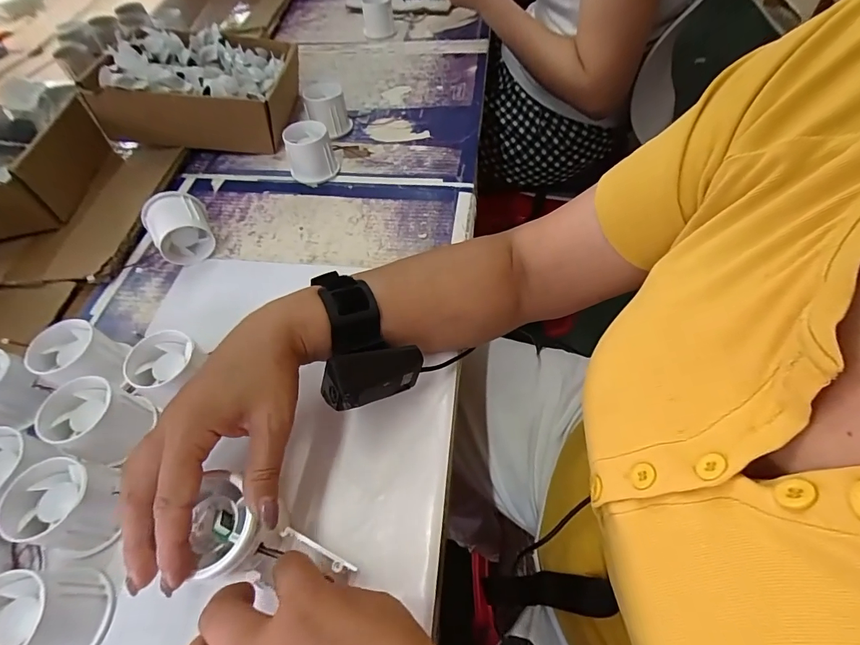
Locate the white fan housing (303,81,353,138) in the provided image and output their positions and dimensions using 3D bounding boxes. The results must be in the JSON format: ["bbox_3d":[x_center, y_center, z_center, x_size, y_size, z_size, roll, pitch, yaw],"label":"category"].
[{"bbox_3d":[-0.134,-0.280,0.547,0.048,0.051,0.054,-33,61,-18],"label":"white fan housing"}]

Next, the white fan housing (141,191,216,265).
[{"bbox_3d":[-0.252,-0.094,0.420,0.053,0.057,0.046,-25,58,-14],"label":"white fan housing"}]

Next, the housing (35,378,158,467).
[{"bbox_3d":[-0.249,0.074,0.313,0.058,0.042,0.052,16,58,13],"label":"housing"}]

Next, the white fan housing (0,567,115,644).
[{"bbox_3d":[-0.232,0.176,0.244,0.054,0.046,0.053,-1,56,2],"label":"white fan housing"}]

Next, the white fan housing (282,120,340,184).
[{"bbox_3d":[-0.140,-0.201,0.491,0.057,0.050,0.054,-12,56,-5],"label":"white fan housing"}]

